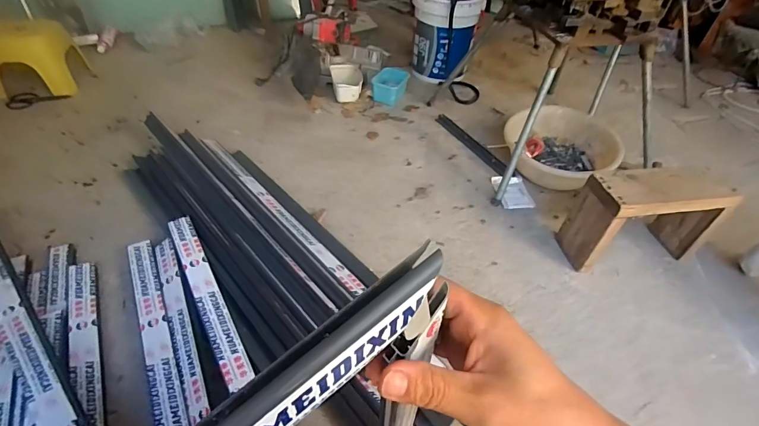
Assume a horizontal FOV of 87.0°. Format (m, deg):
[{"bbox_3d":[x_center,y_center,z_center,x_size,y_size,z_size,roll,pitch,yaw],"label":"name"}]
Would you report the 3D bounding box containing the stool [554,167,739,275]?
[{"bbox_3d":[0.731,0.014,1.109,0.379,0.274,0.150,-7,47,-12],"label":"stool"}]

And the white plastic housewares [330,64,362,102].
[{"bbox_3d":[-0.140,-0.550,1.707,0.140,0.106,0.140,-1,46,-7],"label":"white plastic housewares"}]

